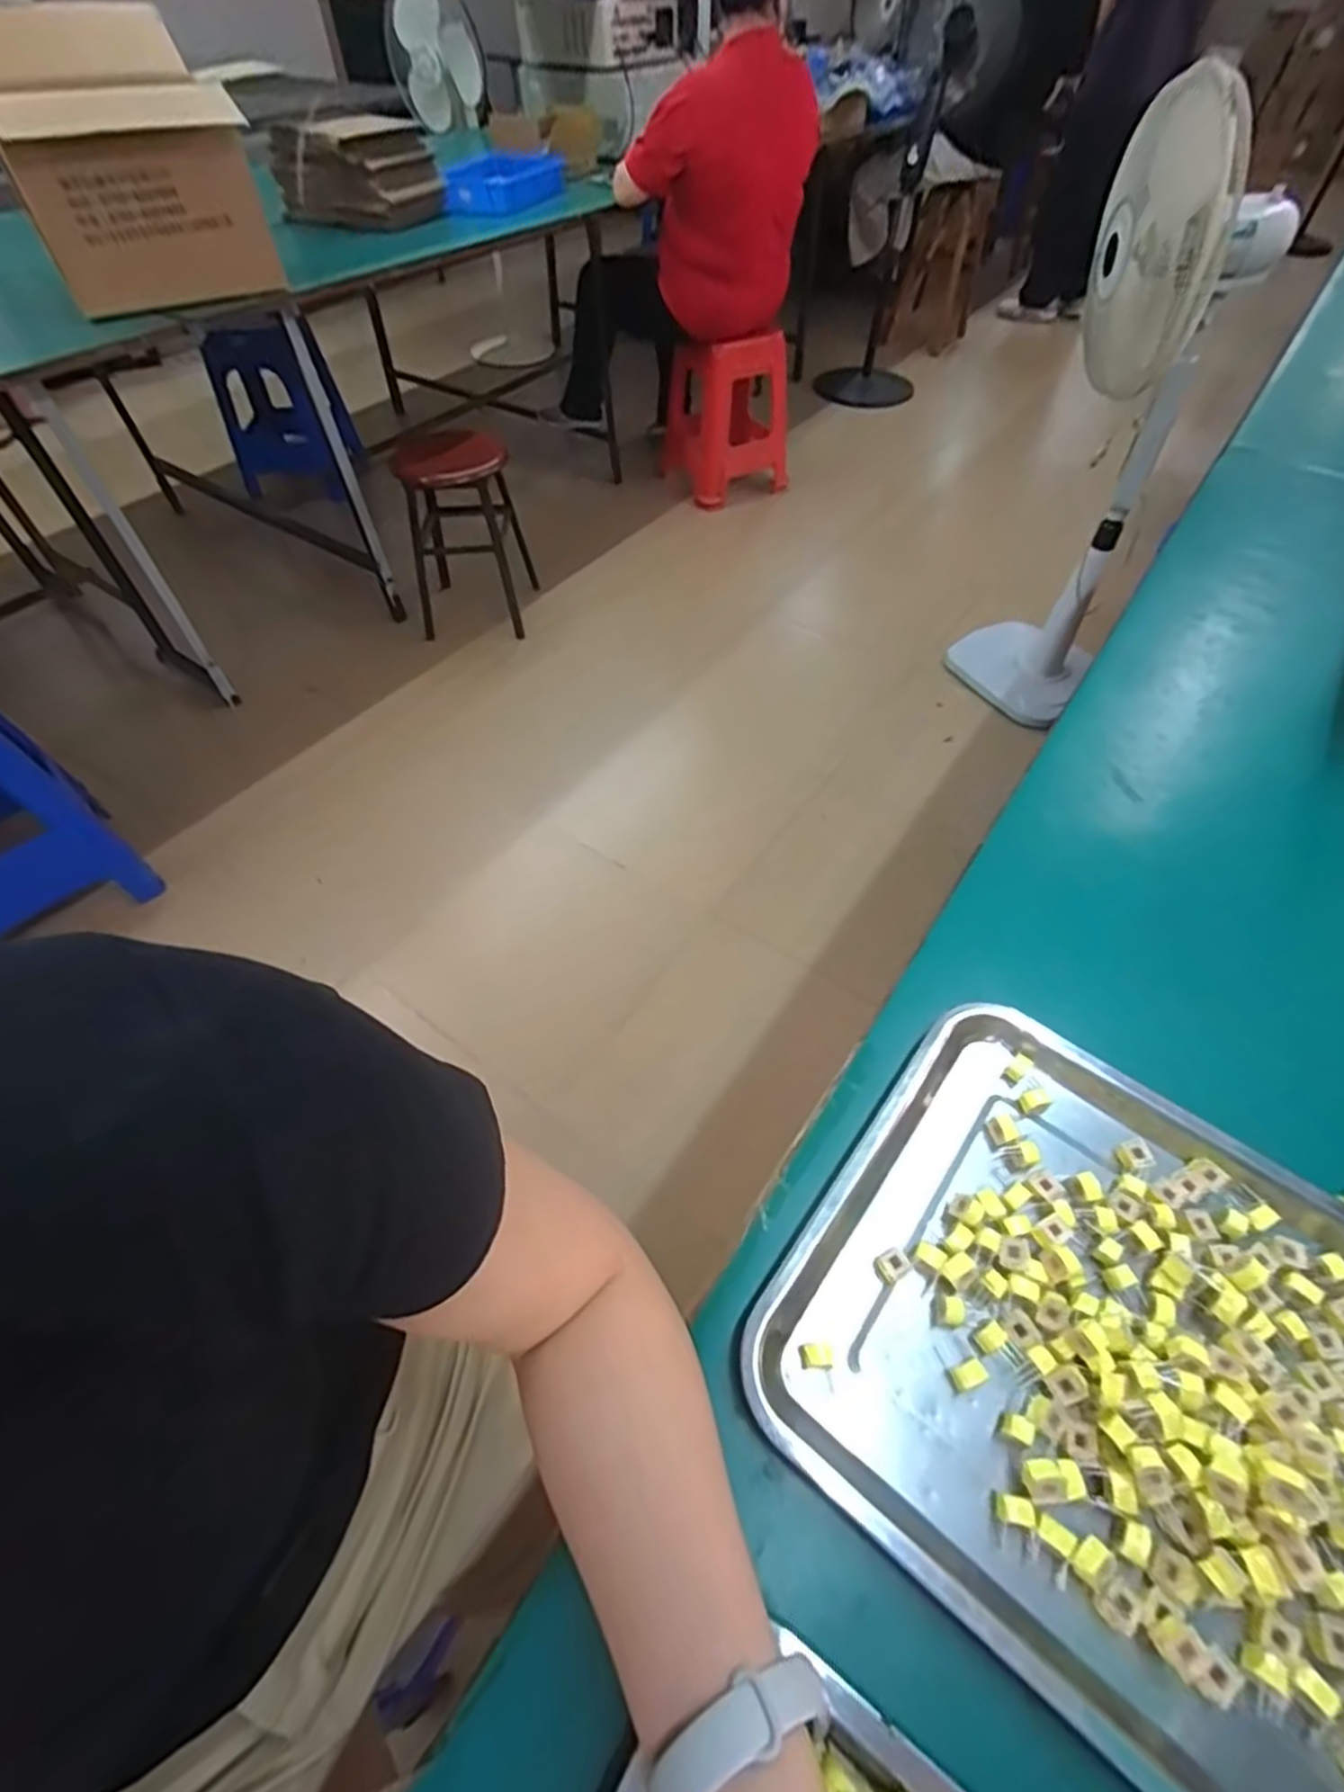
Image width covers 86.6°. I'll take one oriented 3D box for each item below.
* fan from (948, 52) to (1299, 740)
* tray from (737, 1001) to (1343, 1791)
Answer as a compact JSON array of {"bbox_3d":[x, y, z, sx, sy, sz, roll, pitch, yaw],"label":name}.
[{"bbox_3d":[0.878,-0.895,1.449,0.304,0.977,0.409,23,57,17],"label":"fan"},{"bbox_3d":[0.266,0.256,0.364,0.398,0.039,0.300,31,59,21],"label":"tray"}]

